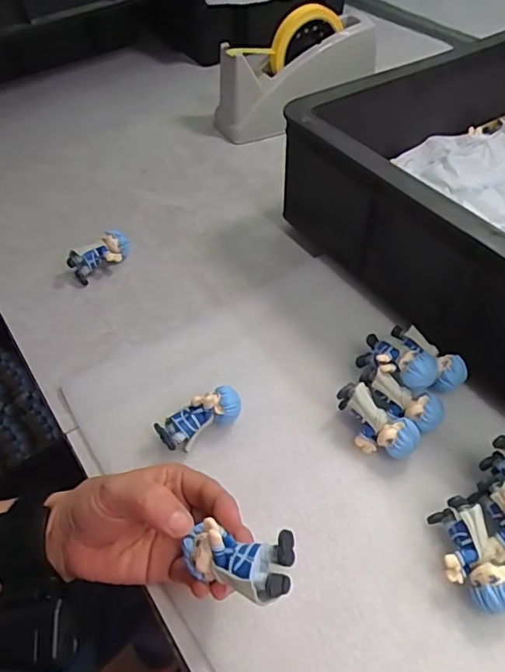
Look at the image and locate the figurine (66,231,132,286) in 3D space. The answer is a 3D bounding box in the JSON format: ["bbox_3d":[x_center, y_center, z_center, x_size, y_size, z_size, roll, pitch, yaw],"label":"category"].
[{"bbox_3d":[-0.145,-0.076,0.504,0.057,0.030,0.025,-35,55,-26],"label":"figurine"}]

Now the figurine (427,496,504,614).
[{"bbox_3d":[0.128,0.132,0.309,0.032,0.030,0.063,-15,49,-11],"label":"figurine"}]

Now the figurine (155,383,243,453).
[{"bbox_3d":[-0.037,0.060,0.375,0.060,0.036,0.021,-23,51,-17],"label":"figurine"}]

